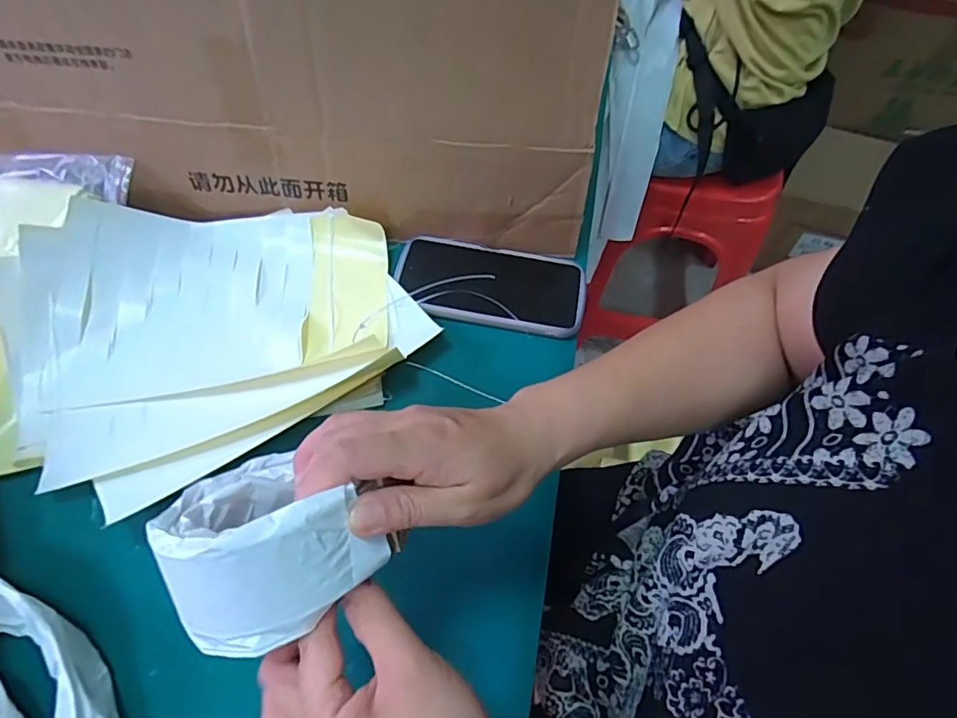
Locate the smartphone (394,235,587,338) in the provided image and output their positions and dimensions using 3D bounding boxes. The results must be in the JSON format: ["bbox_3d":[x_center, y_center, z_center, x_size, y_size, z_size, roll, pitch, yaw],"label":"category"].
[{"bbox_3d":[0.012,-0.071,0.487,0.166,0.016,0.086,9,60,3],"label":"smartphone"}]

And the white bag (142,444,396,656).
[{"bbox_3d":[-0.102,0.080,0.243,0.083,0.060,0.090,-38,68,-21],"label":"white bag"}]

